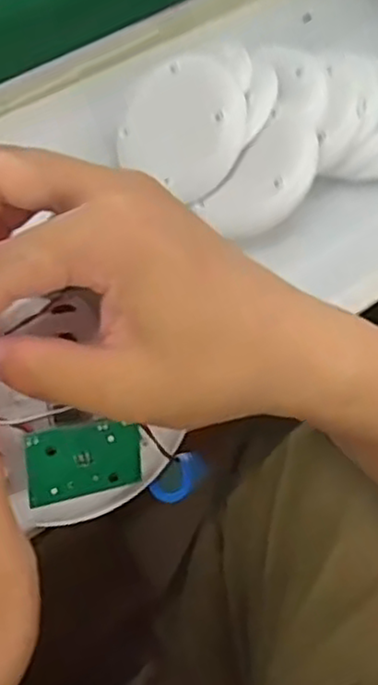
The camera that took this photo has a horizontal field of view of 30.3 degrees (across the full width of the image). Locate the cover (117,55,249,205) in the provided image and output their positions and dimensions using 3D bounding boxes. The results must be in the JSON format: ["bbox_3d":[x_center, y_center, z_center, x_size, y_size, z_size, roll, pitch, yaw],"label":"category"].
[{"bbox_3d":[-0.005,-0.159,0.506,0.100,0.010,0.090,34,103,22],"label":"cover"}]

